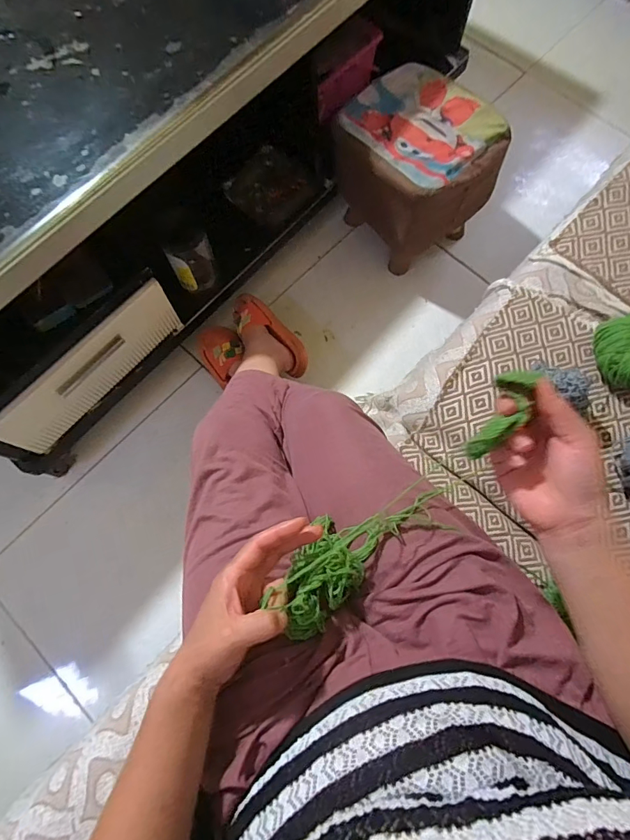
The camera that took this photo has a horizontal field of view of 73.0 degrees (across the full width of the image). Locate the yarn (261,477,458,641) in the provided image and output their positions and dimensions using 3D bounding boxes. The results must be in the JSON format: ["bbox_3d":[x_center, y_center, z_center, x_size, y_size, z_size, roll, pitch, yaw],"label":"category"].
[{"bbox_3d":[0.045,0.118,0.411,0.198,0.053,0.073,-31,76,-25],"label":"yarn"}]

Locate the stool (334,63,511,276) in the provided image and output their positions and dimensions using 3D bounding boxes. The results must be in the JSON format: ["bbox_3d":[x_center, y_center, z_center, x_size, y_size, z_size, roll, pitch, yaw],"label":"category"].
[{"bbox_3d":[0.197,-0.507,0.883,0.233,0.242,0.266,-37,78,-9],"label":"stool"}]

